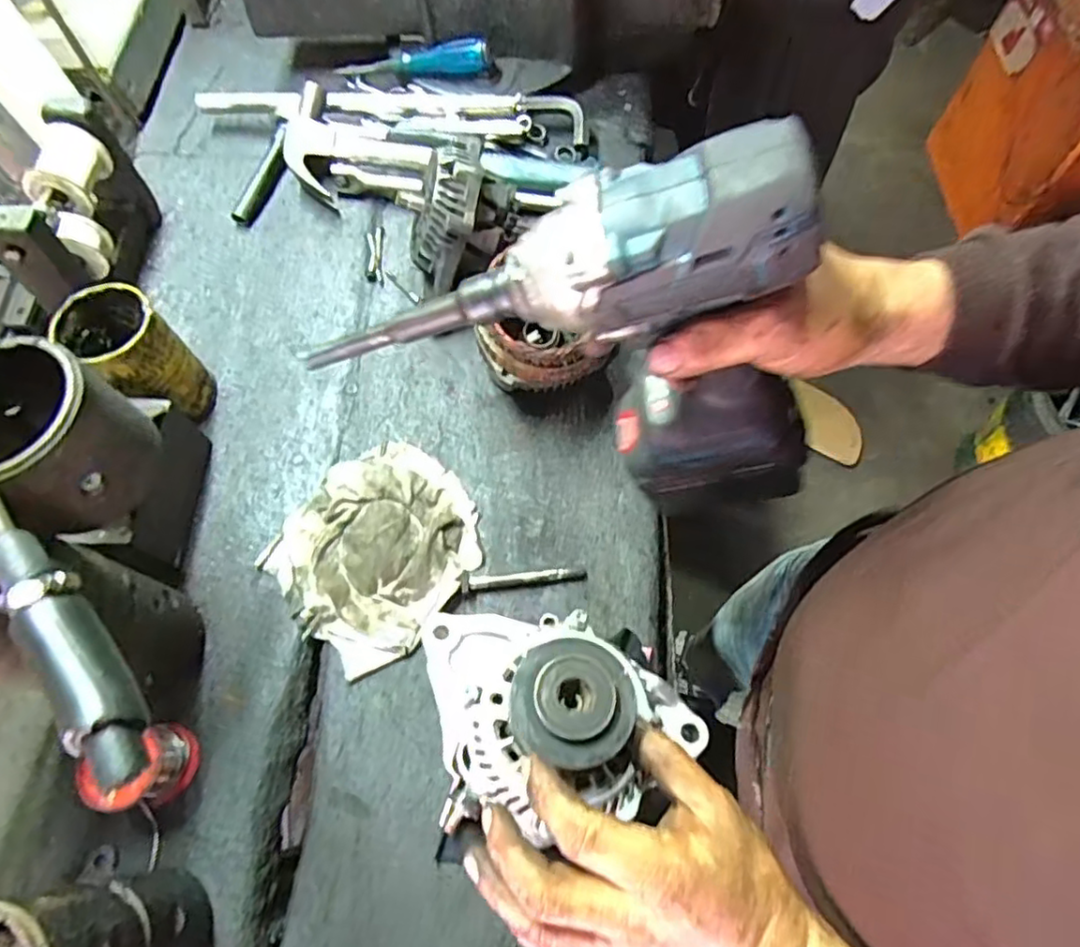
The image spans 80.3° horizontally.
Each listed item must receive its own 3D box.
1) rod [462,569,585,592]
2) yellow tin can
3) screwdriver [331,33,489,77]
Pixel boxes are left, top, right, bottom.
[{"bbox_3d":[-0.013,0.087,0.529,0.100,0.015,0.016,-4,66,0],"label":"rod"},{"bbox_3d":[-0.337,-0.094,0.544,0.077,0.112,0.072,33,71,15],"label":"yellow tin can"},{"bbox_3d":[-0.140,-0.460,0.710,0.185,0.029,0.030,7,66,19],"label":"screwdriver"}]

